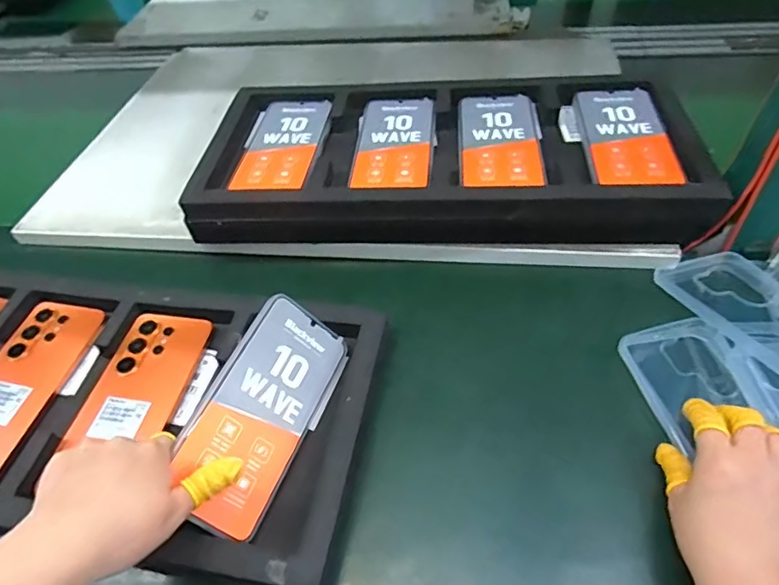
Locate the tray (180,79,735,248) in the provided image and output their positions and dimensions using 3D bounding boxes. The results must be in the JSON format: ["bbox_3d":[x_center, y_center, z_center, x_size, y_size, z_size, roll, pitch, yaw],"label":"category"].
[{"bbox_3d":[0.051,-0.139,0.564,0.488,0.066,0.228,1,48,7],"label":"tray"}]

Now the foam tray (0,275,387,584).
[{"bbox_3d":[-0.249,0.082,0.446,0.470,0.030,0.227,7,49,13],"label":"foam tray"}]

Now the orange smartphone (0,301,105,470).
[{"bbox_3d":[-0.324,0.078,0.463,0.075,0.012,0.169,6,49,12],"label":"orange smartphone"}]

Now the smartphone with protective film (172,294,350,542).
[{"bbox_3d":[-0.092,0.086,0.396,0.007,0.083,0.166,-26,31,49],"label":"smartphone with protective film"}]

